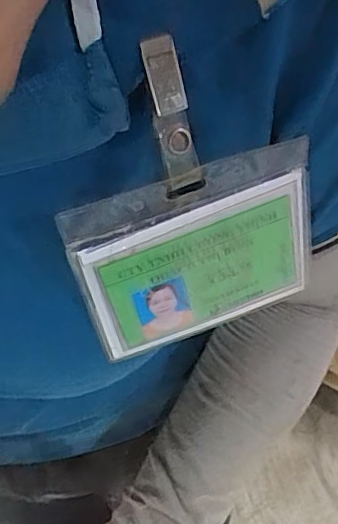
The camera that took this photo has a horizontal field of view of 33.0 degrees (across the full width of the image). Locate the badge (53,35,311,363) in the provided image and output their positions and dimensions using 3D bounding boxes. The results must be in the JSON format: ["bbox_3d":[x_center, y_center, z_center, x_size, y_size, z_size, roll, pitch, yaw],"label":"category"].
[{"bbox_3d":[0.009,-0.018,0.220,0.098,0.130,0.011,-20,40,-7],"label":"badge"}]

